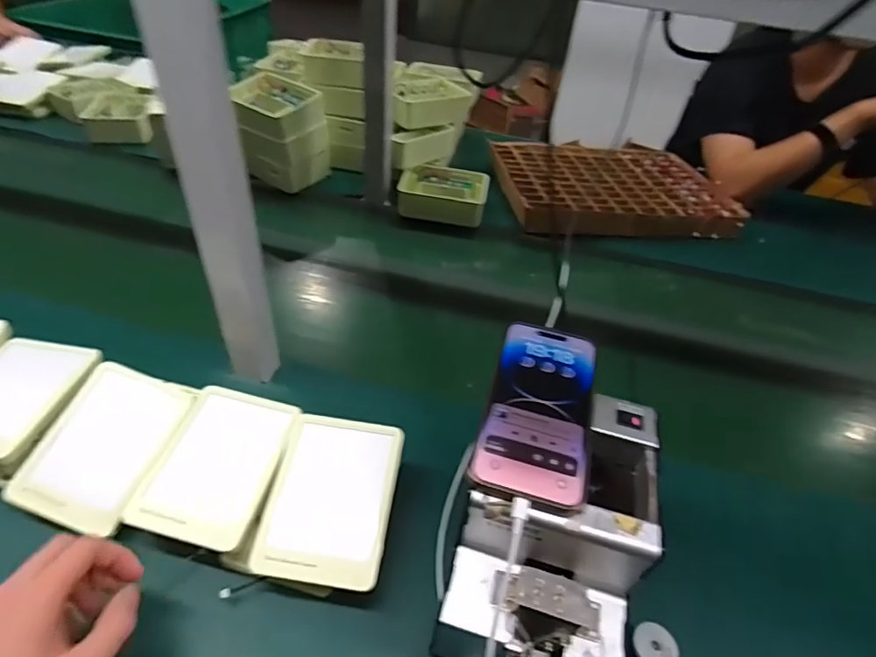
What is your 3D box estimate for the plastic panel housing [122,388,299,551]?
[{"bbox_3d":[-0.191,0.116,0.452,0.105,0.009,0.135,12,54,8],"label":"plastic panel housing"}]

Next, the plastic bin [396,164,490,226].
[{"bbox_3d":[0.010,-0.234,0.894,0.146,0.048,0.116,11,41,6],"label":"plastic bin"}]

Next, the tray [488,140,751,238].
[{"bbox_3d":[0.321,-0.277,0.979,0.418,0.038,0.343,-2,42,-9],"label":"tray"}]

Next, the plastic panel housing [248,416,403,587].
[{"bbox_3d":[-0.089,0.142,0.436,0.101,0.005,0.134,8,56,3],"label":"plastic panel housing"}]

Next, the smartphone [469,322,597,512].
[{"bbox_3d":[0.077,0.055,0.386,0.076,0.013,0.158,14,42,8],"label":"smartphone"}]

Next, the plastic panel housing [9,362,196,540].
[{"bbox_3d":[-0.299,0.103,0.460,0.101,0.009,0.136,19,63,3],"label":"plastic panel housing"}]

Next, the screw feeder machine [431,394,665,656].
[{"bbox_3d":[0.084,0.154,0.393,0.123,0.137,0.171,14,42,9],"label":"screw feeder machine"}]

